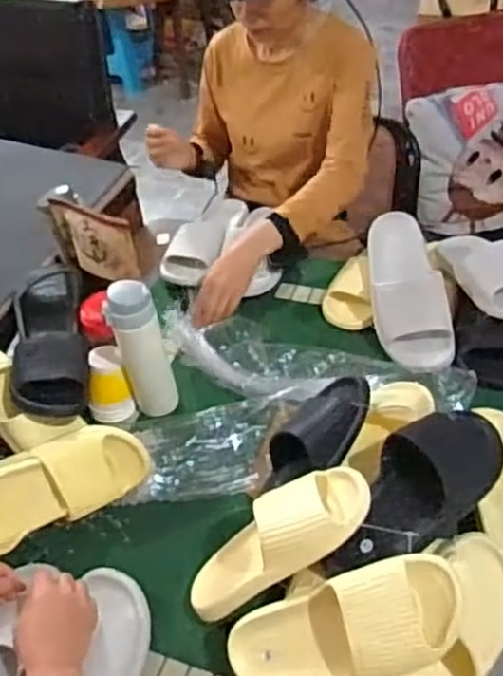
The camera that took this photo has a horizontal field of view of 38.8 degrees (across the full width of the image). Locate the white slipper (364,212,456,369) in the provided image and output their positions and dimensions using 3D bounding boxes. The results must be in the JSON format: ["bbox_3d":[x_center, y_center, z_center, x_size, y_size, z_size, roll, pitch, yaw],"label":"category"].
[{"bbox_3d":[0.244,-0.069,1.119,0.104,0.069,0.260,-9,72,-5],"label":"white slipper"}]

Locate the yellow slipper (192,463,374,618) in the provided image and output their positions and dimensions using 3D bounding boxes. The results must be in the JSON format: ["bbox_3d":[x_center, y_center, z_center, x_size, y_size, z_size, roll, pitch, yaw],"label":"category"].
[{"bbox_3d":[0.021,0.229,0.807,0.251,0.076,0.100,-42,50,17],"label":"yellow slipper"}]

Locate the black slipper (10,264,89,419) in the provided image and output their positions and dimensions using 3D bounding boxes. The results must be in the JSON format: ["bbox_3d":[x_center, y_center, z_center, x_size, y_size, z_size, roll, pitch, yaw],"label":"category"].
[{"bbox_3d":[-0.300,0.000,1.071,0.107,0.090,0.268,-12,37,-8],"label":"black slipper"}]

